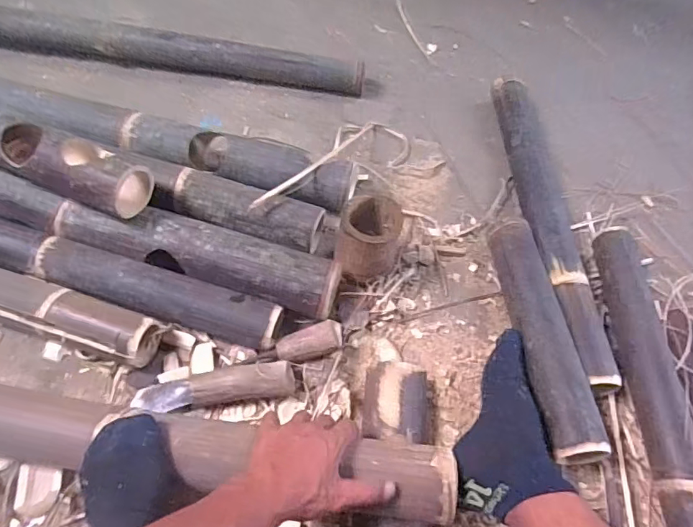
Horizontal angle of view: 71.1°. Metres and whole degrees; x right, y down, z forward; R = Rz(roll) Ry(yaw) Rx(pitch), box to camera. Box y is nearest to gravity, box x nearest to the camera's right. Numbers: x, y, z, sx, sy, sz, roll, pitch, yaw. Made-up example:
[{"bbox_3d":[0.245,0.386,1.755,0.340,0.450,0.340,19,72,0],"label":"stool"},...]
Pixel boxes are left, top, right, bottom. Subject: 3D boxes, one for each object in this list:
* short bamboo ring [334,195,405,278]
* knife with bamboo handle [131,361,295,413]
[{"bbox_3d":[0.033,-0.032,0.708,0.090,0.118,0.099,12,59,6],"label":"short bamboo ring"},{"bbox_3d":[-0.166,0.152,0.611,0.197,0.036,0.048,-4,59,-4],"label":"knife with bamboo handle"}]

